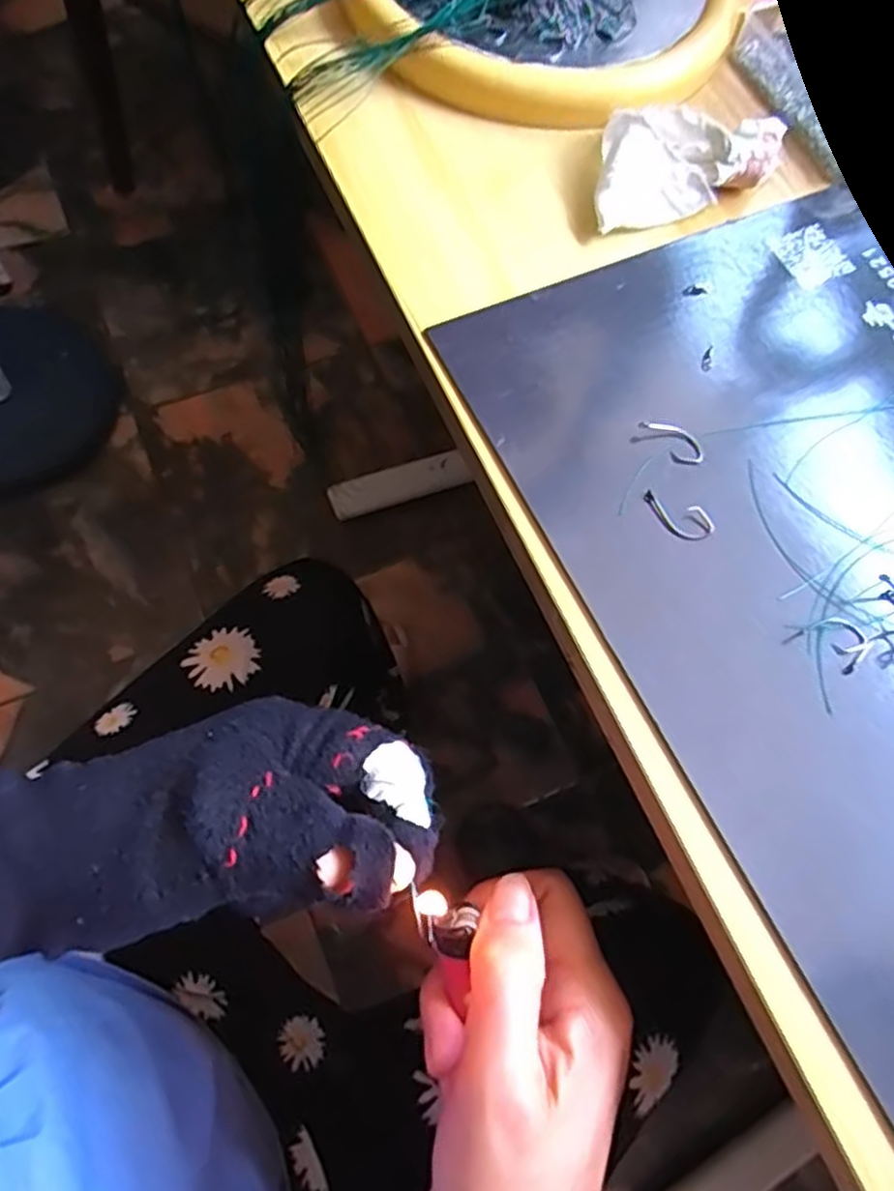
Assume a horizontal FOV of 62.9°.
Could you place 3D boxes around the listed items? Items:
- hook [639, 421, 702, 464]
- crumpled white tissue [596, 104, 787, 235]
[{"bbox_3d":[0.081,-0.056,0.258,0.024,0.005,0.014,42,70,10],"label":"hook"},{"bbox_3d":[0.094,-0.177,0.295,0.084,0.021,0.040,-19,72,-14],"label":"crumpled white tissue"}]

